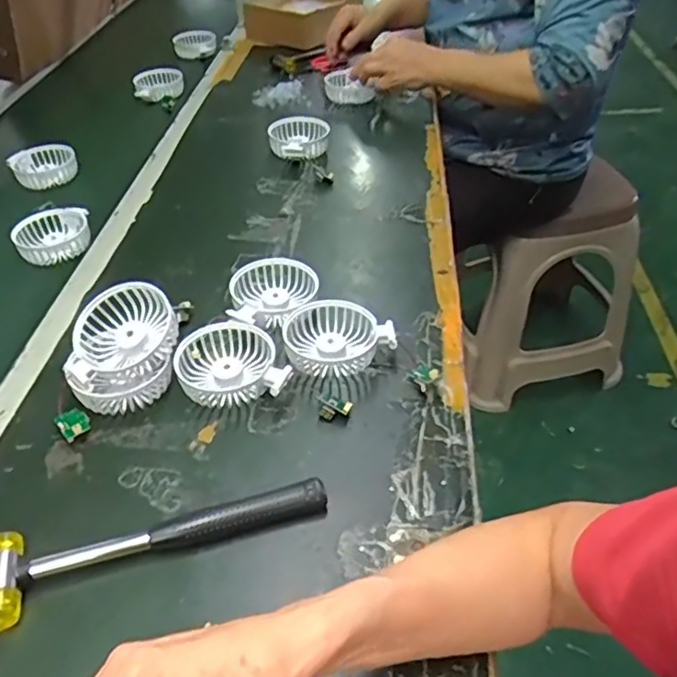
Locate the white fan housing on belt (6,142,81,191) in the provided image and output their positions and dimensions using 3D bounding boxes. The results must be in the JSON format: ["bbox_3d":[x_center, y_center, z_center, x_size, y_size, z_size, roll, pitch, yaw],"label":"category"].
[{"bbox_3d":[-0.445,-0.268,0.958,0.099,0.039,0.084,-27,47,-24],"label":"white fan housing on belt"}]

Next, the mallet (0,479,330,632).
[{"bbox_3d":[-0.129,0.140,0.463,0.239,0.022,0.060,-15,44,-16],"label":"mallet"}]

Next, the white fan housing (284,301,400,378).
[{"bbox_3d":[-0.004,-0.003,0.610,0.099,0.030,0.082,-15,44,-16],"label":"white fan housing"}]

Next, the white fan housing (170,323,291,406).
[{"bbox_3d":[-0.100,0.025,0.581,0.098,0.029,0.087,-6,43,-7],"label":"white fan housing"}]

